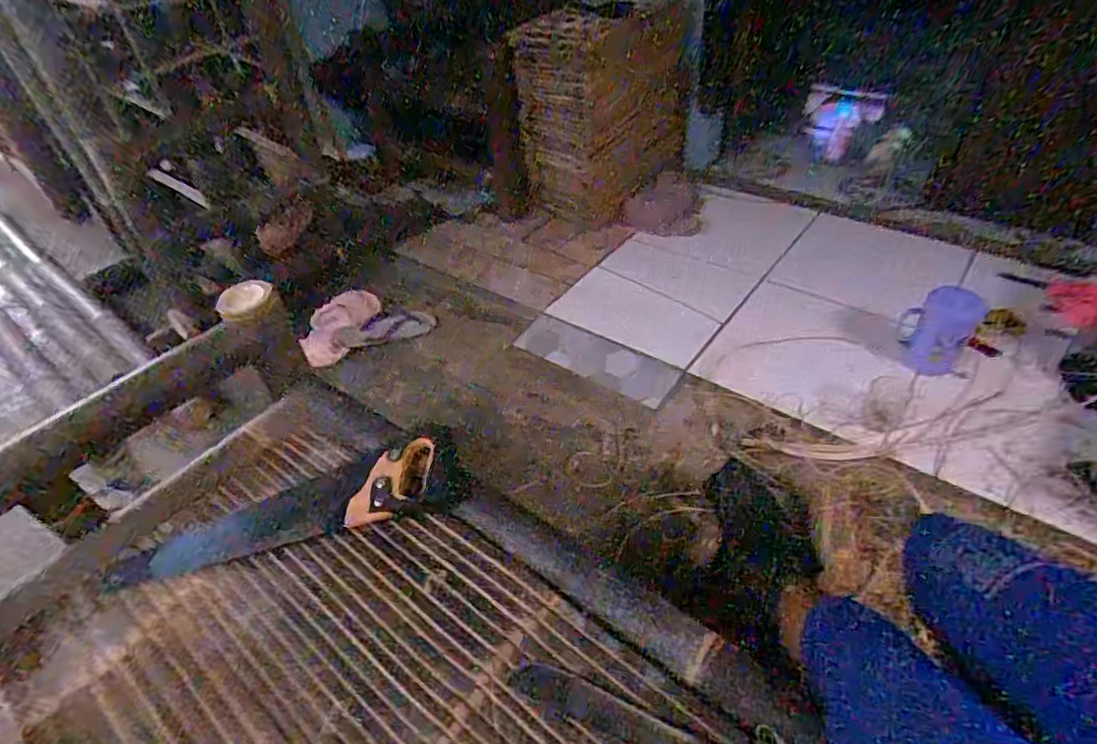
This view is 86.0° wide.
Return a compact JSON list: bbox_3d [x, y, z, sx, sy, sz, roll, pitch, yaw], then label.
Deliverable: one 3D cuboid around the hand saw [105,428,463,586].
[{"bbox_3d":[-0.317,0.159,0.725,0.419,0.038,0.121,-12,43,-7],"label":"hand saw"}]

